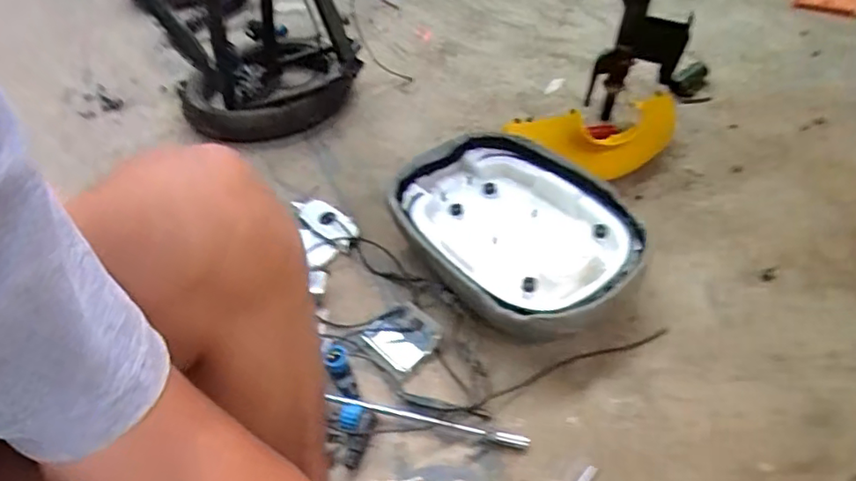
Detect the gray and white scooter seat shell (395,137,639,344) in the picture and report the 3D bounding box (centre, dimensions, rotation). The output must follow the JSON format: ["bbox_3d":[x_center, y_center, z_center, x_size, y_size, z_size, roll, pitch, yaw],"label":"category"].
[{"bbox_3d":[0.118,-0.007,0.829,0.358,0.107,0.265,29,55,33],"label":"gray and white scooter seat shell"}]

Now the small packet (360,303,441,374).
[{"bbox_3d":[-0.035,0.127,0.775,0.079,0.021,0.084,-35,51,-26],"label":"small packet"}]

